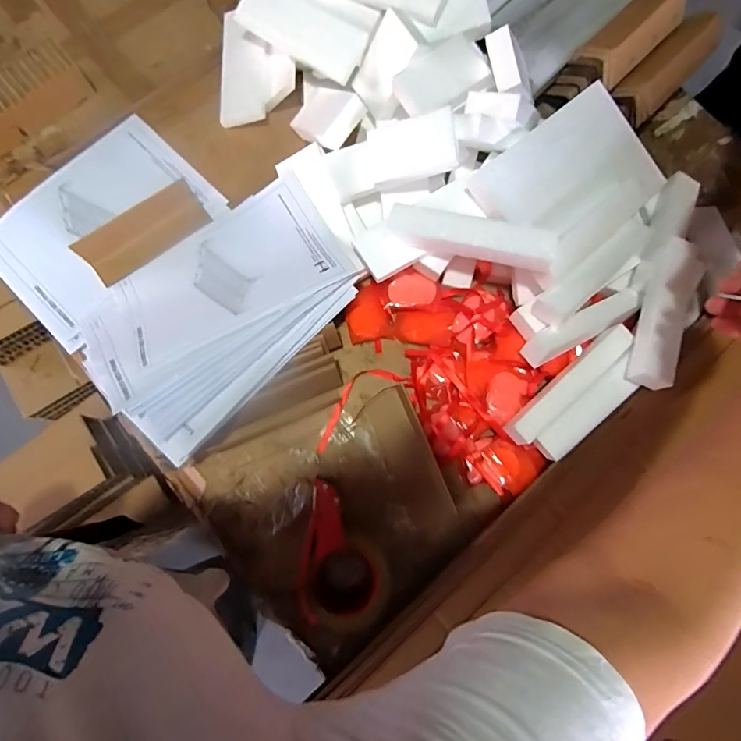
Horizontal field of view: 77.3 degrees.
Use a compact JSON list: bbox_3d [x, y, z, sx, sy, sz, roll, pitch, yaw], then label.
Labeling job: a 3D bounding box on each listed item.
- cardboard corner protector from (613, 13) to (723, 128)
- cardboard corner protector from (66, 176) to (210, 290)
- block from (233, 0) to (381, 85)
[{"bbox_3d":[0.423,-0.429,0.663,0.068,0.052,0.187,44,80,7],"label":"cardboard corner protector"},{"bbox_3d":[-0.305,-0.182,0.630,0.172,0.053,0.052,-35,81,-8],"label":"cardboard corner protector"},{"bbox_3d":[-0.092,-0.486,0.649,0.203,0.019,0.091,33,116,11],"label":"block"}]

